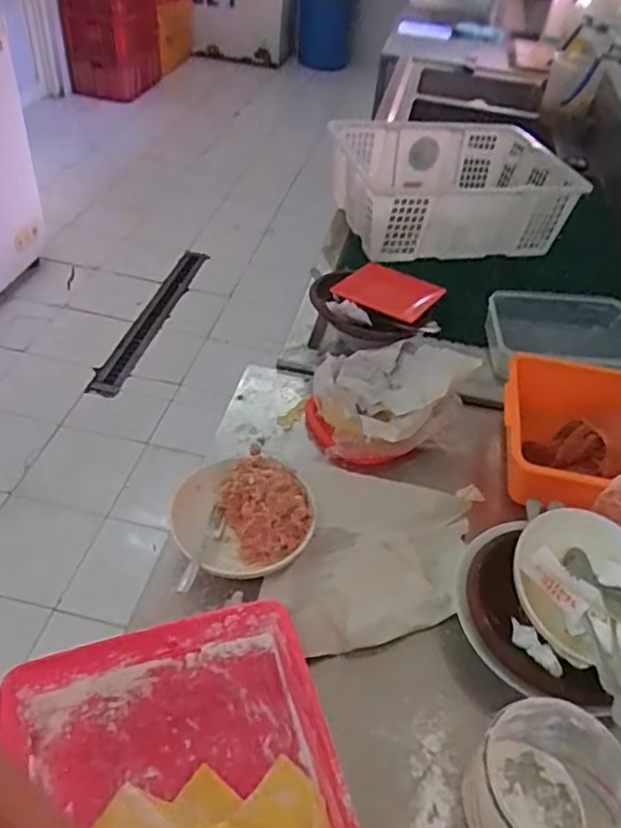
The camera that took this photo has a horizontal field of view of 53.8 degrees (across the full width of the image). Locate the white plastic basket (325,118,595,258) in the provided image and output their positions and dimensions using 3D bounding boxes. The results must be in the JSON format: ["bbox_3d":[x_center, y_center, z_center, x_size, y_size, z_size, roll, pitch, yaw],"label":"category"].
[{"bbox_3d":[0.298,-0.501,1.336,0.455,0.159,0.355,-6,45,-14],"label":"white plastic basket"}]

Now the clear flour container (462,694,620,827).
[{"bbox_3d":[0.204,0.330,0.535,0.124,0.089,0.118,4,44,-4],"label":"clear flour container"}]

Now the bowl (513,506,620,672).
[{"bbox_3d":[0.306,0.185,0.660,0.147,0.054,0.160,-20,50,-26],"label":"bowl"}]

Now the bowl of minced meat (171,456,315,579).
[{"bbox_3d":[-0.078,0.121,0.728,0.157,0.062,0.145,4,44,-4],"label":"bowl of minced meat"}]

